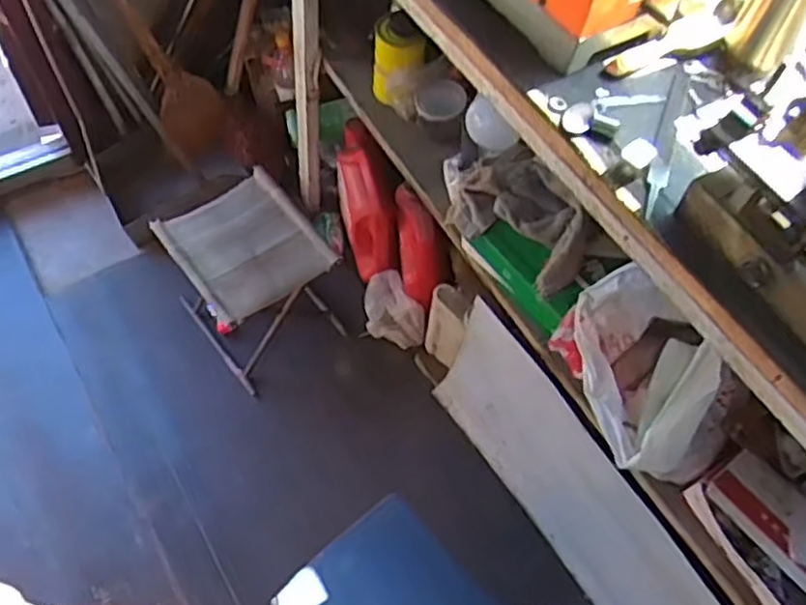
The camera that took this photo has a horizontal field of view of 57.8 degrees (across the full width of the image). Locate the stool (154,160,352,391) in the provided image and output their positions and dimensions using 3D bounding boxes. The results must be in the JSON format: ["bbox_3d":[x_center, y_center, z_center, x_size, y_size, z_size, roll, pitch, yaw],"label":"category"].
[{"bbox_3d":[-0.273,-0.036,1.351,0.223,0.297,0.238,-34,66,-21],"label":"stool"}]

